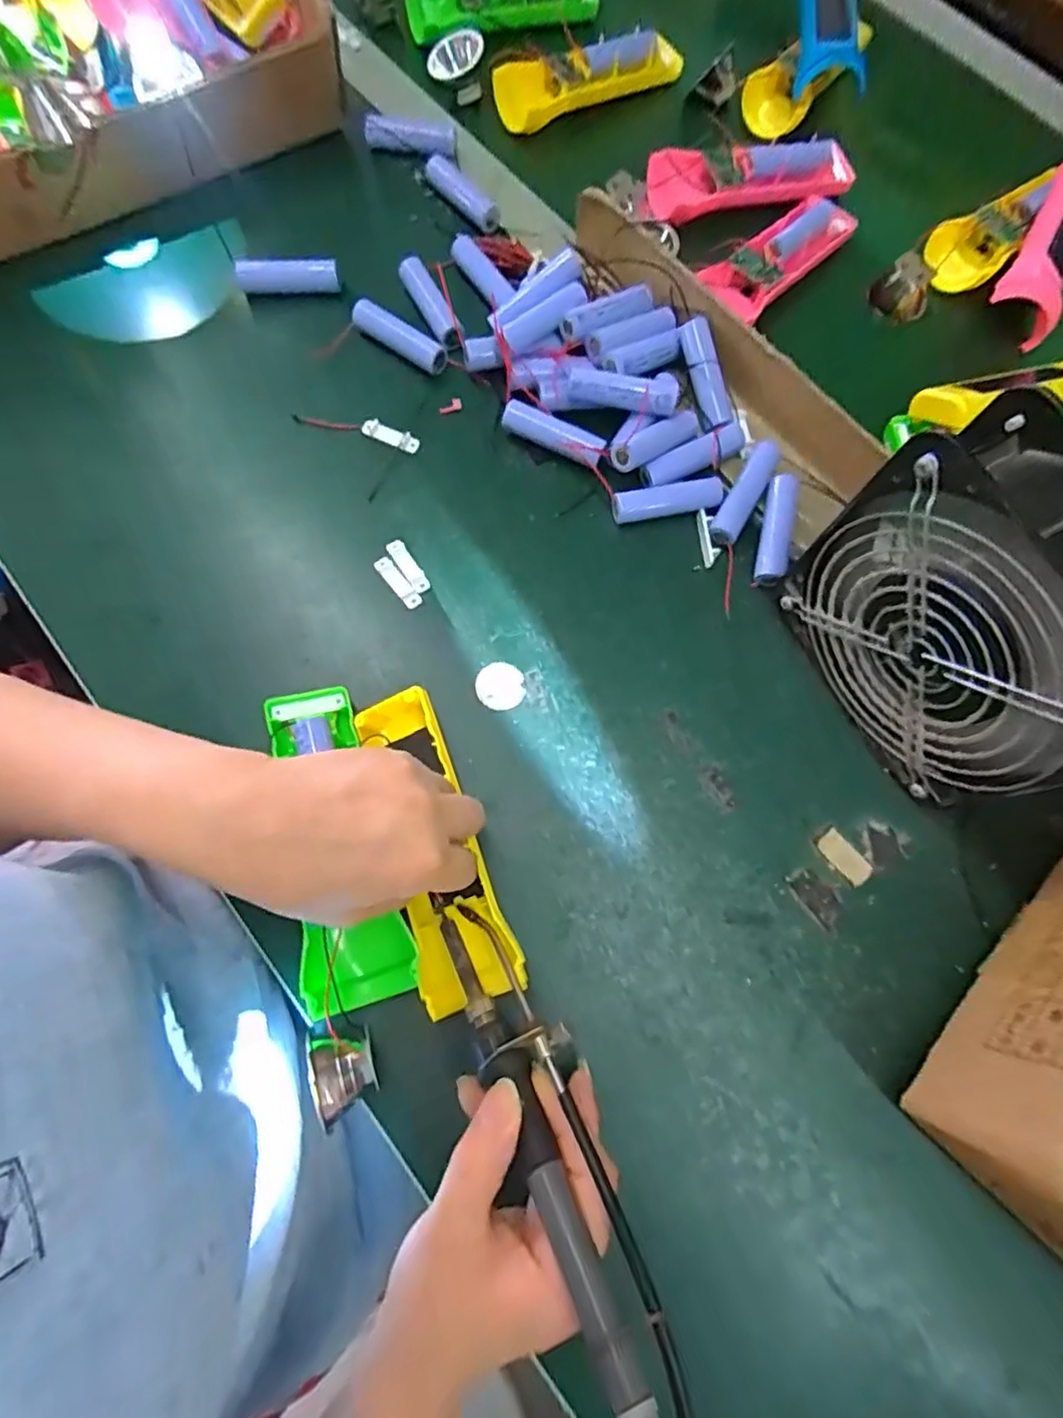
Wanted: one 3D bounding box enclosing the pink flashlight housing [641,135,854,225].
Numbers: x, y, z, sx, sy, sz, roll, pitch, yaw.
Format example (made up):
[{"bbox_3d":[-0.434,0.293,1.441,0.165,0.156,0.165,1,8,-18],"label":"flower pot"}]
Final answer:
[{"bbox_3d":[0.164,-0.391,0.461,0.157,0.020,0.043,-13,74,-6],"label":"pink flashlight housing"}]

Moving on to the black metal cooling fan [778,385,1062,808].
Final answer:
[{"bbox_3d":[0.201,-0.035,0.295,0.061,0.147,0.146,-28,76,-10],"label":"black metal cooling fan"}]

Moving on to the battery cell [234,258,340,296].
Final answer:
[{"bbox_3d":[-0.161,-0.286,0.419,0.064,0.019,0.013,-5,75,-2],"label":"battery cell"}]

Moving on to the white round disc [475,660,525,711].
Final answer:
[{"bbox_3d":[-0.018,-0.013,0.358,0.027,0.004,0.028,0,75,-1],"label":"white round disc"}]

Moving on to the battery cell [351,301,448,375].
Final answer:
[{"bbox_3d":[-0.086,-0.244,0.415,0.065,0.018,0.017,31,77,8],"label":"battery cell"}]

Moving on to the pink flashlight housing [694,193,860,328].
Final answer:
[{"bbox_3d":[0.175,-0.321,0.443,0.043,0.019,0.130,42,76,10],"label":"pink flashlight housing"}]

